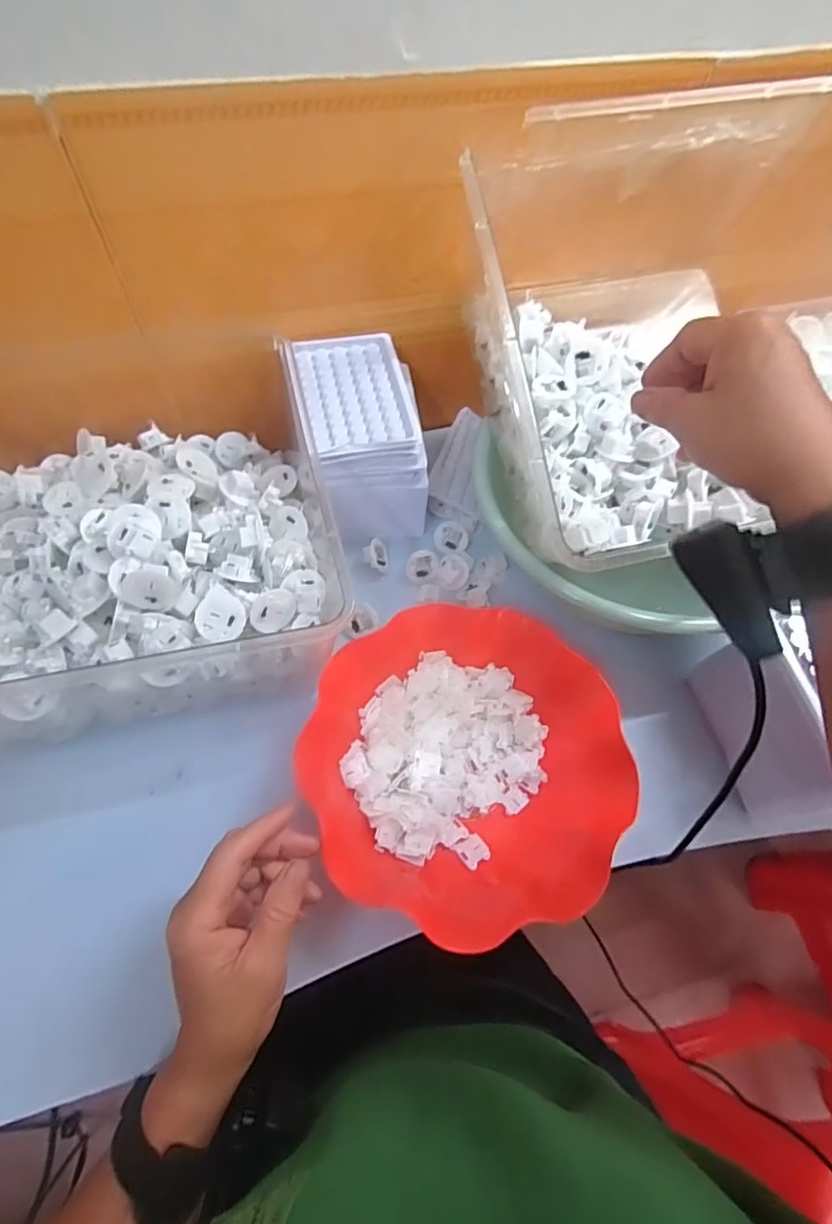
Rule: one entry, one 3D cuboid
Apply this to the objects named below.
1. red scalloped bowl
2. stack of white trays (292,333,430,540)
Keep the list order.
[{"bbox_3d":[0.035,0.109,0.407,0.218,0.065,0.214,1,61,-2],"label":"red scalloped bowl"},{"bbox_3d":[-0.049,-0.160,0.521,0.103,0.111,0.145,-10,62,-8],"label":"stack of white trays"}]

